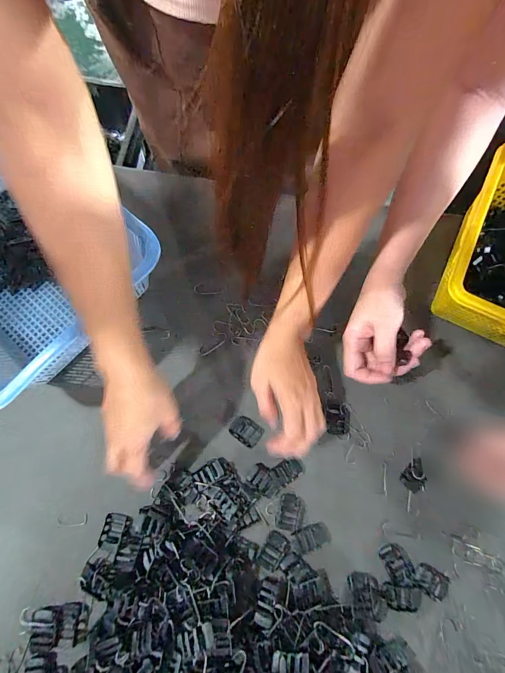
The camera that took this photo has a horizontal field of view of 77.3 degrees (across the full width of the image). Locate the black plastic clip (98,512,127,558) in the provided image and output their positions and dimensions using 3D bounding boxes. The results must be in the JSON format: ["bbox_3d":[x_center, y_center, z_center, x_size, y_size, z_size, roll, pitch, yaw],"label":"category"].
[{"bbox_3d":[-0.163,0.229,0.365,0.026,0.014,0.041,7,75,0],"label":"black plastic clip"}]

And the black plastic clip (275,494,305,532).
[{"bbox_3d":[0.045,0.211,0.377,0.031,0.004,0.039,13,75,2],"label":"black plastic clip"}]

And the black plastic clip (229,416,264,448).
[{"bbox_3d":[-0.008,0.120,0.399,0.039,0.004,0.029,35,77,7],"label":"black plastic clip"}]

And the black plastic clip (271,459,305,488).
[{"bbox_3d":[0.043,0.165,0.387,0.038,0.004,0.026,-32,78,-10],"label":"black plastic clip"}]

